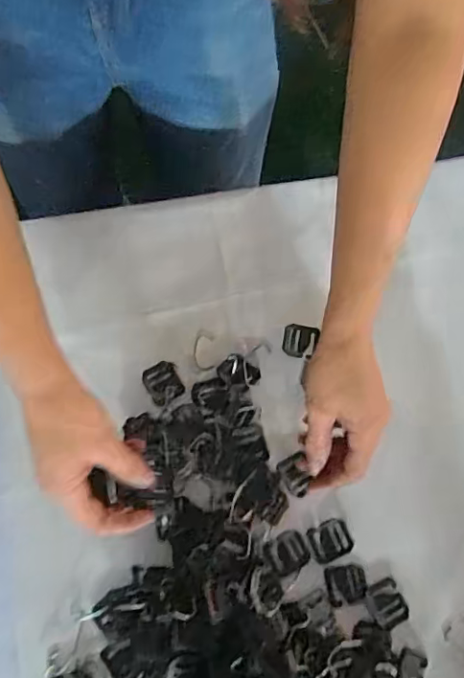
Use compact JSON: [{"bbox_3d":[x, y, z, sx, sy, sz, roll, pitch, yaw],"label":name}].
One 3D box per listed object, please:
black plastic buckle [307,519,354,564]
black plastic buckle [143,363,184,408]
[{"bbox_3d":[0.082,0.169,0.447,0.034,0.004,0.030,-19,76,-8],"label":"black plastic buckle"},{"bbox_3d":[-0.061,0.038,0.476,0.030,0.006,0.035,-29,78,-10],"label":"black plastic buckle"}]

